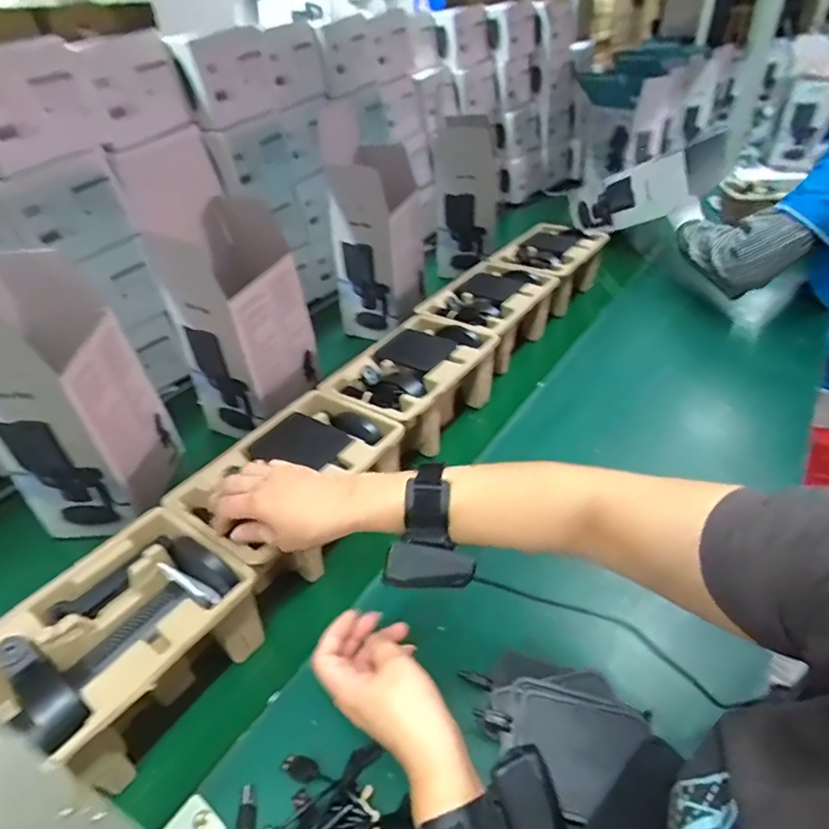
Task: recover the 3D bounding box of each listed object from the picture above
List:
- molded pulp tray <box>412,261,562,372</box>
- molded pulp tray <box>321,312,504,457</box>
[{"bbox_3d":[0.130,-0.163,0.865,0.157,0.102,0.228,22,45,30],"label":"molded pulp tray"},{"bbox_3d":[0.001,-0.036,0.719,0.146,0.100,0.229,24,46,32],"label":"molded pulp tray"}]

